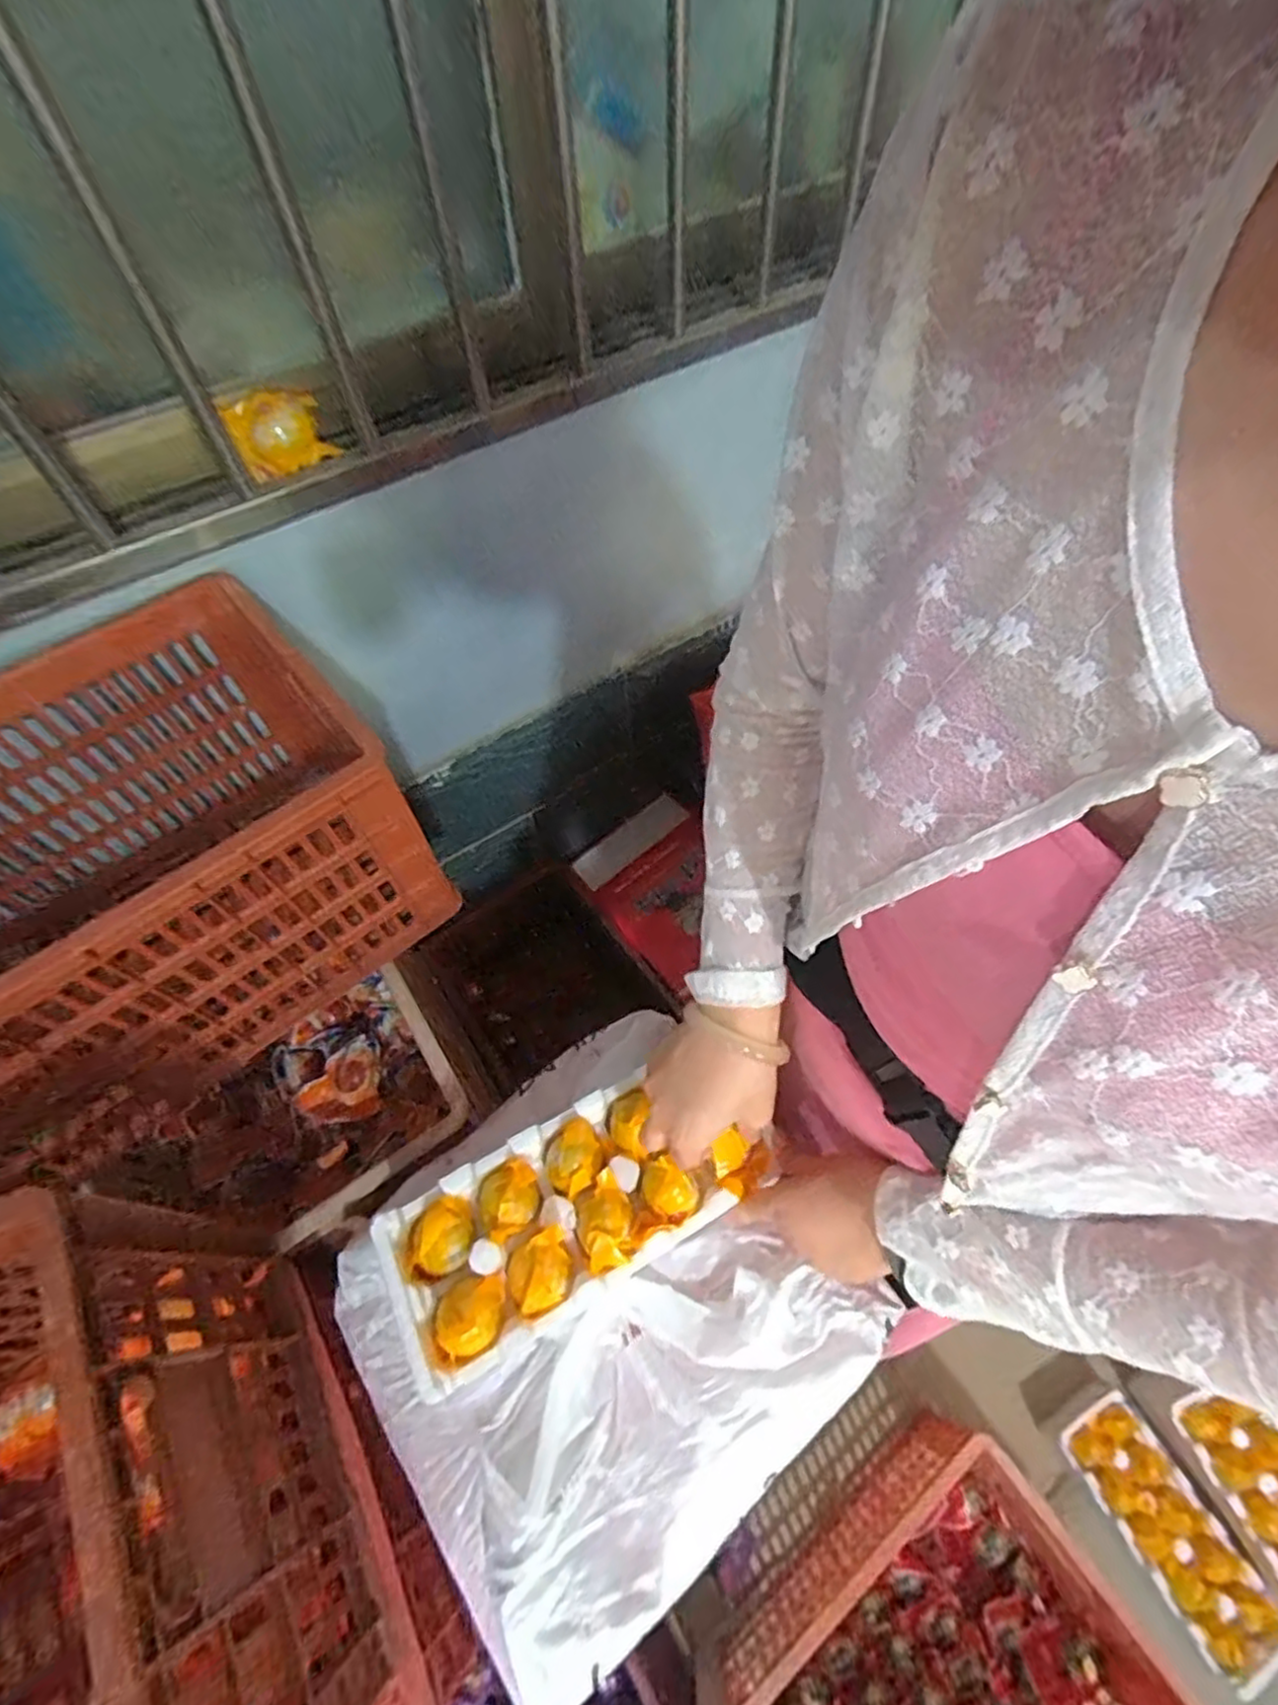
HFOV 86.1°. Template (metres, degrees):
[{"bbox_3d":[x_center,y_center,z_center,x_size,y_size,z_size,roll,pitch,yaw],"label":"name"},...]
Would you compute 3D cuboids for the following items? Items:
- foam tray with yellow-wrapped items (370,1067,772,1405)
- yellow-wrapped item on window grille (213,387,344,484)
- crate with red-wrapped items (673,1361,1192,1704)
[{"bbox_3d":[-0.048,0.254,0.500,0.259,0.044,0.118,-26,59,-16],"label":"foam tray with yellow-wrapped items"},{"bbox_3d":[-0.321,-0.376,0.612,0.081,0.058,0.024,-32,62,-17],"label":"yellow-wrapped item on window grille"},{"bbox_3d":[0.352,1.009,0.826,0.509,0.229,0.318,-31,62,-16],"label":"crate with red-wrapped items"}]

